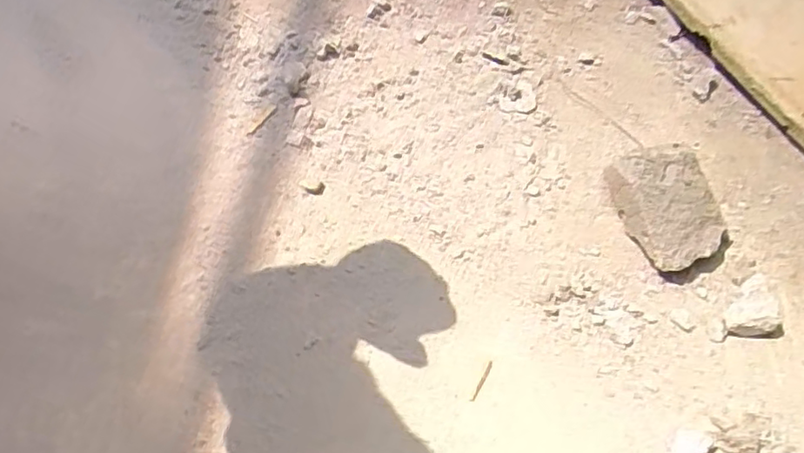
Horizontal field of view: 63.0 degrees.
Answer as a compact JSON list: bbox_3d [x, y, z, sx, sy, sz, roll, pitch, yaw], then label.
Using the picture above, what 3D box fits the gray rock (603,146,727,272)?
[{"bbox_3d":[0.220,-0.014,0.536,0.076,0.040,0.105,-13,59,-11],"label":"gray rock"}]

